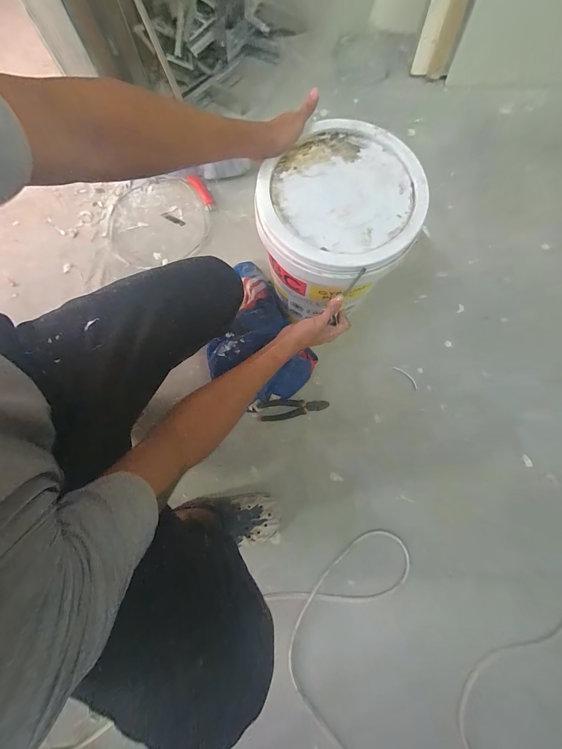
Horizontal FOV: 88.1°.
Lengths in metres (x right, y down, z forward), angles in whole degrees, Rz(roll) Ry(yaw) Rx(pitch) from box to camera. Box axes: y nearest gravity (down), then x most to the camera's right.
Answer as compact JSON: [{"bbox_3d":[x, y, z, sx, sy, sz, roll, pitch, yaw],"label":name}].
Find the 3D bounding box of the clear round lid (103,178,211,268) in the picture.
[{"bbox_3d":[-0.378,-0.476,0.915,0.339,0.028,0.289,-23,80,-3],"label":"clear round lid"}]

